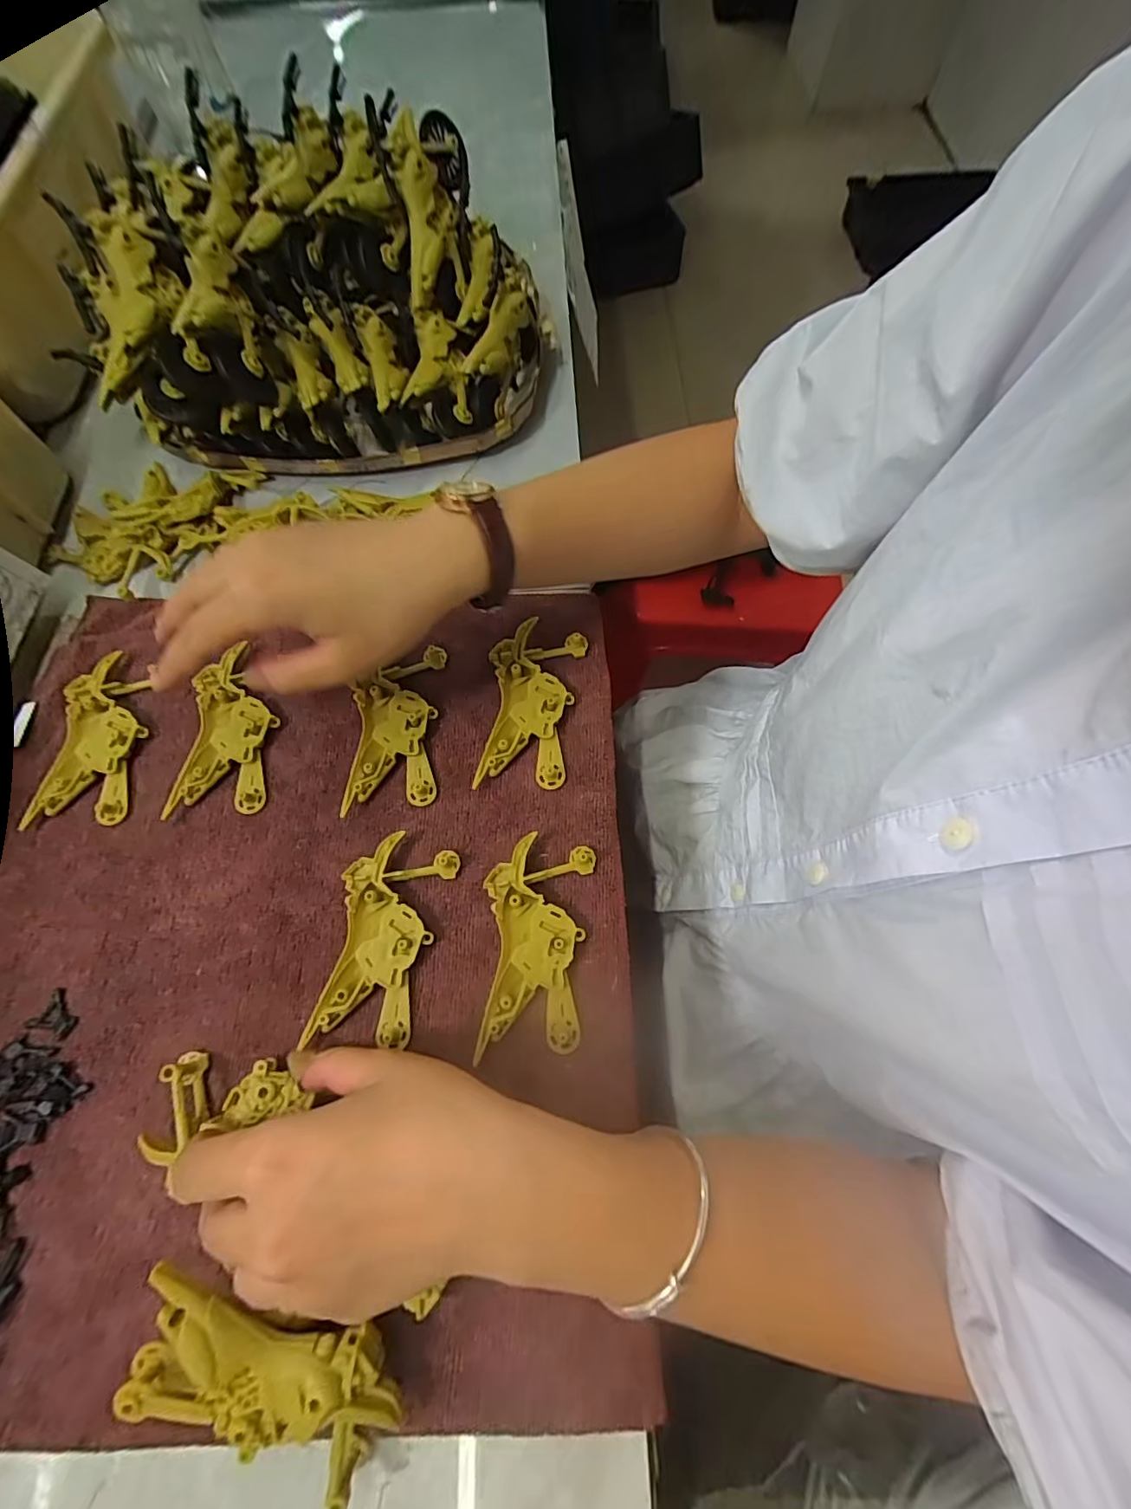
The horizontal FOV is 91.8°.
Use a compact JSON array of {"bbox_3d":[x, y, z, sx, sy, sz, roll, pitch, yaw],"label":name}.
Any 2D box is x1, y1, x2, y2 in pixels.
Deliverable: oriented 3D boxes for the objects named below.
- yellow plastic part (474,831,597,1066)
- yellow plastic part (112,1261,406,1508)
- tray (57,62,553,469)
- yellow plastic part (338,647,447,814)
[{"bbox_3d":[-0.015,0.093,0.274,0.050,0.009,0.097,6,70,2],"label":"yellow plastic part"},{"bbox_3d":[-0.111,0.231,0.203,0.098,0.025,0.052,23,72,-3],"label":"yellow plastic part"},{"bbox_3d":[-0.164,-0.309,0.368,0.288,0.111,0.198,-2,70,-1],"label":"tray"},{"bbox_3d":[-0.097,-0.017,0.315,0.049,0.010,0.094,-3,70,-1],"label":"yellow plastic part"}]

